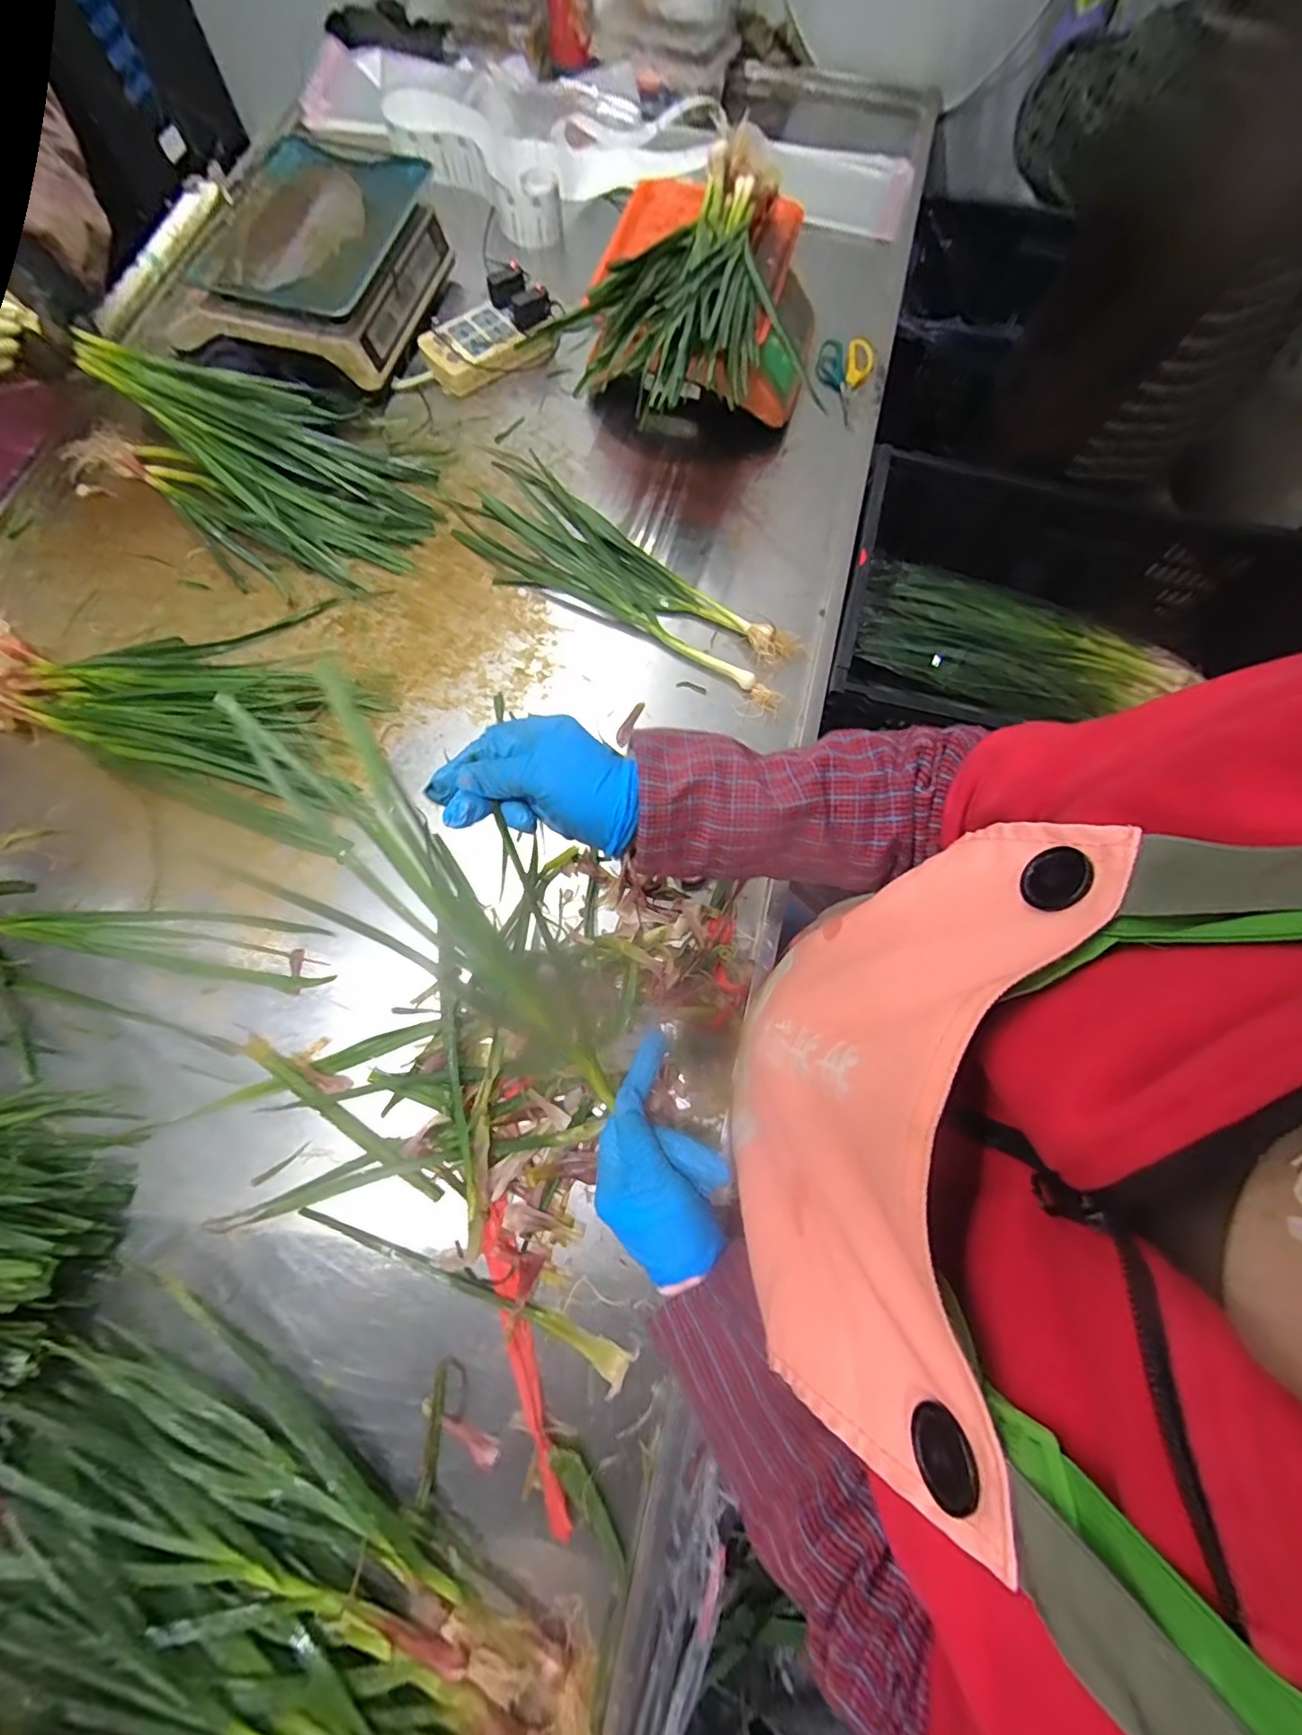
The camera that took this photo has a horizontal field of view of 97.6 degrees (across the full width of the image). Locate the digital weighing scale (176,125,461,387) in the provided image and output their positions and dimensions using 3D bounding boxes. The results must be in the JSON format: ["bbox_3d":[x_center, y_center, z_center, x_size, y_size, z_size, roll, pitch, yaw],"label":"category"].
[{"bbox_3d":[-0.477,-0.855,0.803,0.300,0.092,0.343,11,74,3],"label":"digital weighing scale"}]

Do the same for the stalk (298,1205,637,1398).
[{"bbox_3d":[-0.167,0.367,0.500,0.319,0.016,0.025,23,75,6],"label":"stalk"}]

